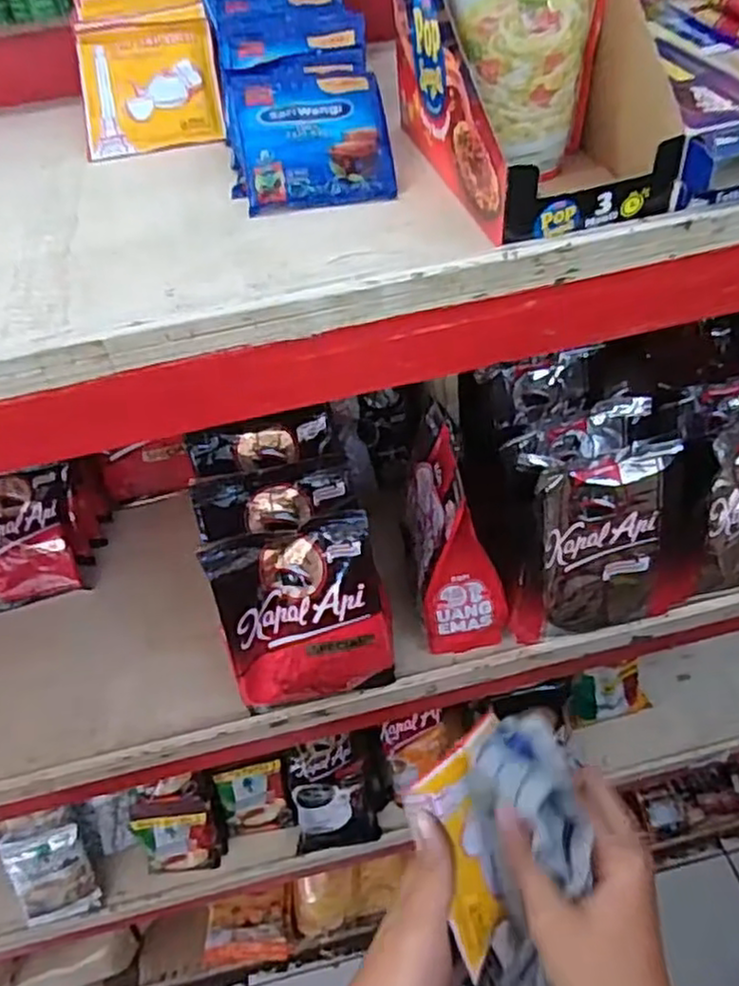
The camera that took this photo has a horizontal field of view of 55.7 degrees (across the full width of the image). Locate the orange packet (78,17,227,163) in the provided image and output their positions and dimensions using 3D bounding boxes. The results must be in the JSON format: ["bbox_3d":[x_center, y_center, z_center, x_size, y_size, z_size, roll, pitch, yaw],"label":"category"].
[{"bbox_3d":[-0.154,-0.288,0.492,0.093,0.006,0.104,-9,81,-3],"label":"orange packet"}]

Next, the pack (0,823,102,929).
[{"bbox_3d":[-0.383,0.464,0.846,0.082,0.126,0.015,-15,16,-19],"label":"pack"}]

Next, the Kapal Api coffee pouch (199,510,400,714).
[{"bbox_3d":[-0.053,0.109,0.569,0.132,0.193,0.063,-10,48,-3],"label":"Kapal Api coffee pouch"}]

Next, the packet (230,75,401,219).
[{"bbox_3d":[-0.035,-0.218,0.420,0.086,0.012,0.108,-9,71,-3],"label":"packet"}]

